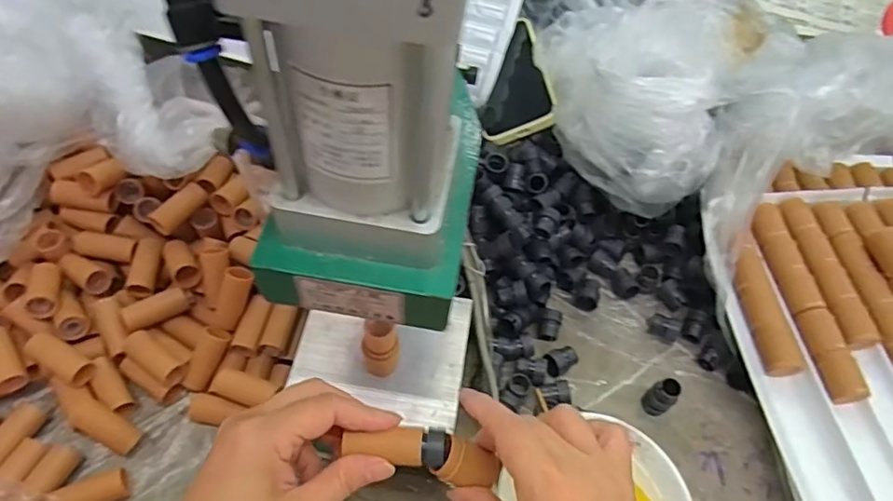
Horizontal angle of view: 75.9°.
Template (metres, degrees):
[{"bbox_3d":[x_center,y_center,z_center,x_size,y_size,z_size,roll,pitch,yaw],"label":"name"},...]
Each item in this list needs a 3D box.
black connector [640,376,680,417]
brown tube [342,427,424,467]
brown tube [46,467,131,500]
[{"bbox_3d":[0.168,0.115,0.450,0.016,0.040,0.020,-35,65,-24],"label":"black connector"},{"bbox_3d":[-0.035,0.109,0.319,0.044,0.014,0.016,6,55,-2],"label":"brown tube"},{"bbox_3d":[-0.240,0.165,0.386,0.047,0.013,0.019,-14,55,-30],"label":"brown tube"}]

